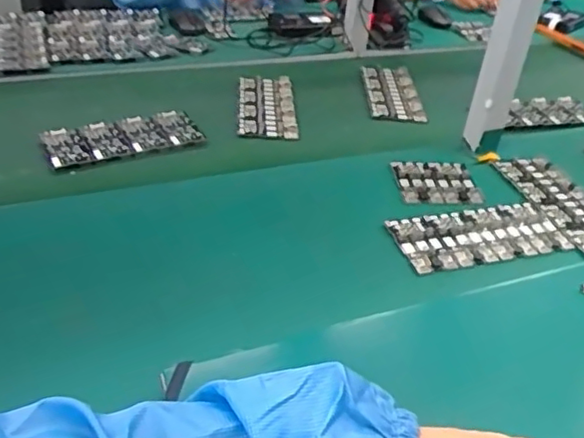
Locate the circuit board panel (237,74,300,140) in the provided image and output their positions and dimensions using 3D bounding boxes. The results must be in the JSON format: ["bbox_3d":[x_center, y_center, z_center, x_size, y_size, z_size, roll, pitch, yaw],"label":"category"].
[{"bbox_3d":[-0.044,-0.199,1.051,0.100,0.009,0.234,5,37,-8],"label":"circuit board panel"}]

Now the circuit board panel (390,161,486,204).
[{"bbox_3d":[0.205,-0.052,0.862,0.110,0.005,0.101,0,39,-4],"label":"circuit board panel"}]

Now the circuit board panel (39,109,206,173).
[{"bbox_3d":[-0.255,-0.123,0.911,0.223,0.022,0.094,-16,38,-23],"label":"circuit board panel"}]

